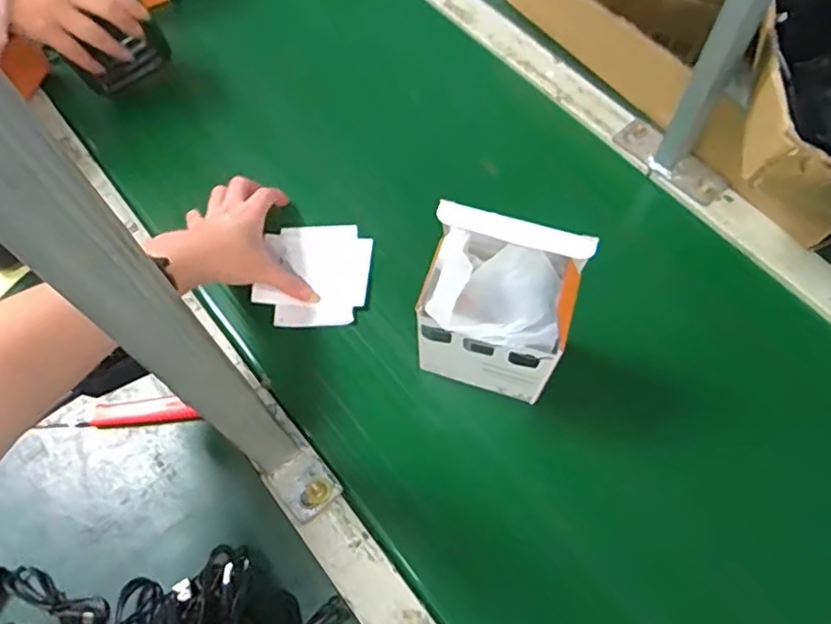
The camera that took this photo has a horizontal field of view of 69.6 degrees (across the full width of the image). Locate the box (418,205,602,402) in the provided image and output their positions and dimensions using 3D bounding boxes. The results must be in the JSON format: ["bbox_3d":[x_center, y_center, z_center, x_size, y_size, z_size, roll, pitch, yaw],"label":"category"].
[{"bbox_3d":[0.053,0.003,0.412,0.095,0.164,0.054,14,64,8],"label":"box"}]

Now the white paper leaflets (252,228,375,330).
[{"bbox_3d":[-0.089,-0.034,0.532,0.094,0.008,0.102,4,66,2],"label":"white paper leaflets"}]

